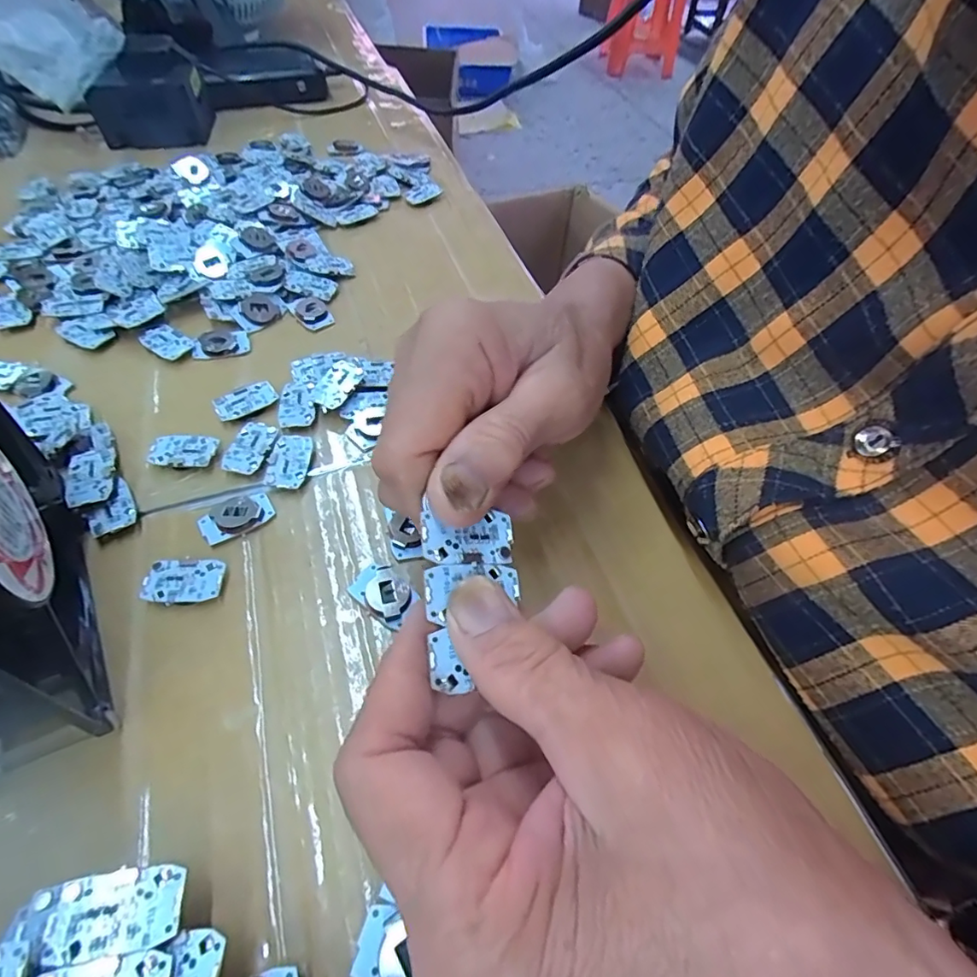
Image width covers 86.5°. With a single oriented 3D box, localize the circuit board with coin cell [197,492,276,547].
[{"bbox_3d":[-0.110,0.012,0.227,0.029,0.005,0.019,-26,61,-20],"label":"circuit board with coin cell"}]

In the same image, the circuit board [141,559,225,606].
[{"bbox_3d":[-0.121,0.038,0.208,0.030,0.005,0.017,-2,55,-6],"label":"circuit board"}]

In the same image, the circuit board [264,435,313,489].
[{"bbox_3d":[-0.093,-0.013,0.243,0.018,0.004,0.028,3,55,-3],"label":"circuit board"}]

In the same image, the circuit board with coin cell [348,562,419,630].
[{"bbox_3d":[-0.043,0.042,0.210,0.027,0.006,0.018,39,61,21],"label":"circuit board with coin cell"}]

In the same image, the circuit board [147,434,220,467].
[{"bbox_3d":[-0.143,-0.017,0.245,0.029,0.006,0.018,6,55,0],"label":"circuit board"}]

